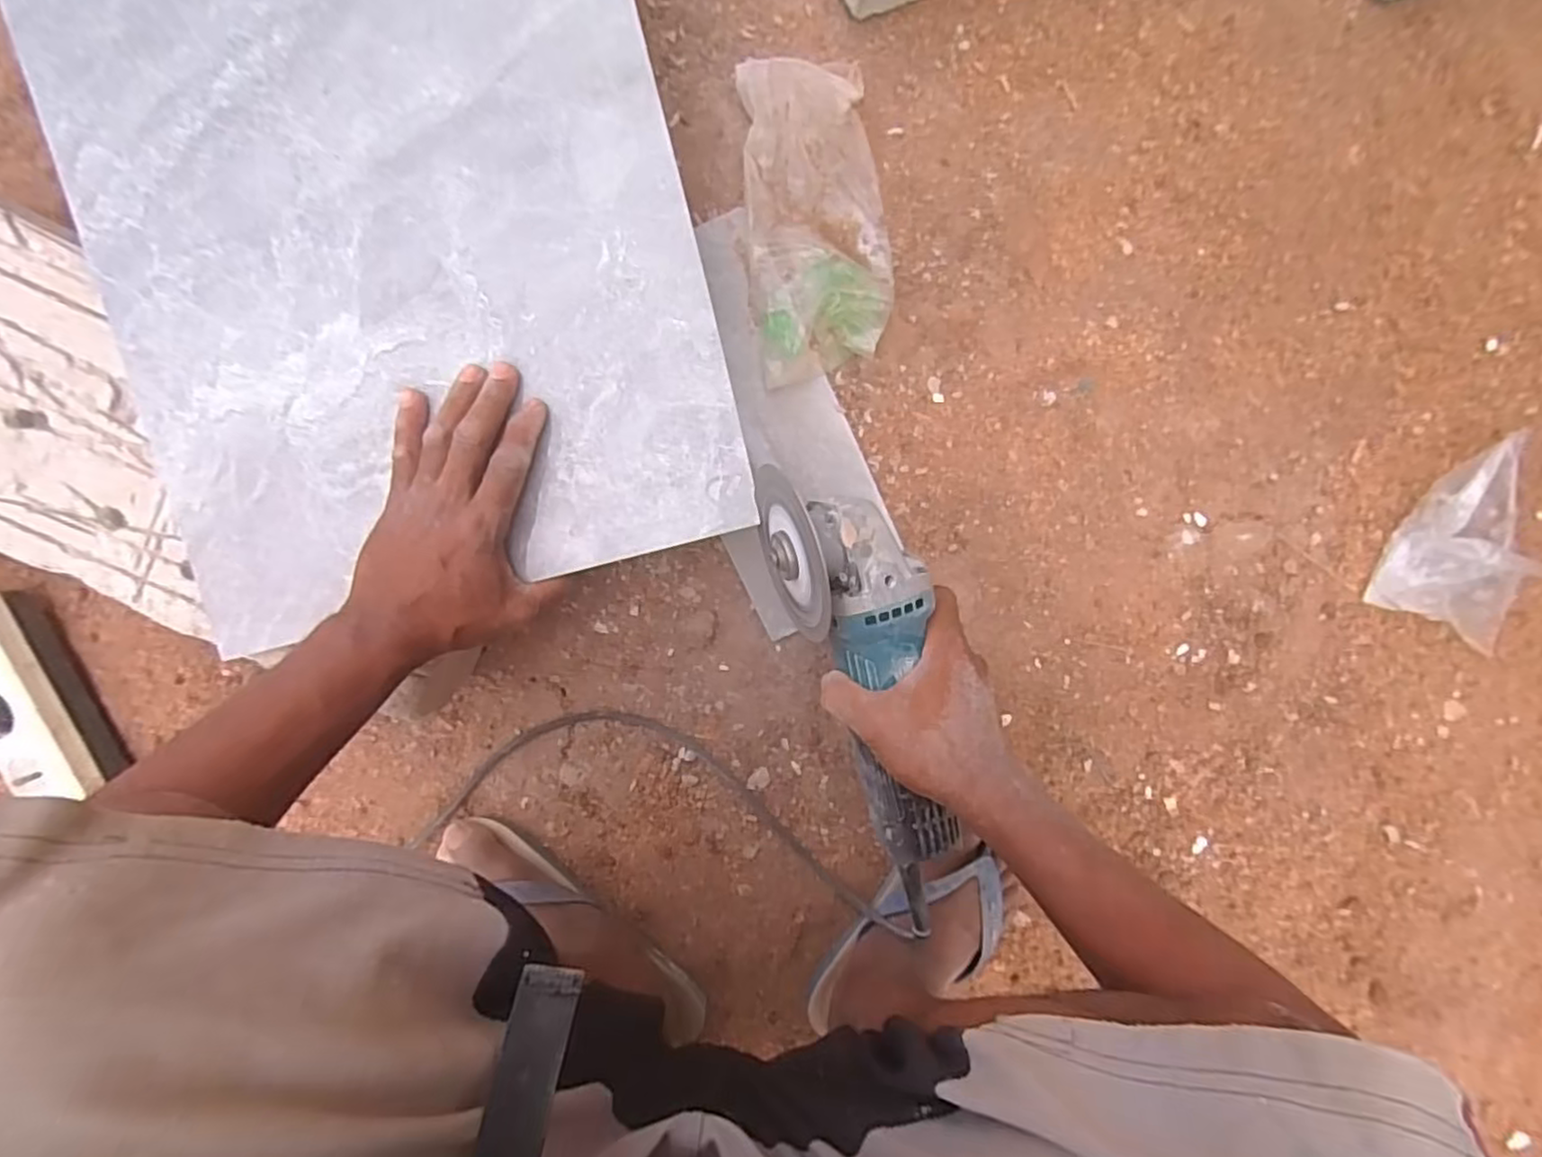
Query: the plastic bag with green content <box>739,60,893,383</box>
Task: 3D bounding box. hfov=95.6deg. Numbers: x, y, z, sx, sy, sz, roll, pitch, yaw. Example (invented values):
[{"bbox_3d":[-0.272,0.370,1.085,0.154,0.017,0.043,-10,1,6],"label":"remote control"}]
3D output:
[{"bbox_3d":[0.037,-0.253,0.507,0.105,0.034,0.204,-4,95,-4],"label":"plastic bag with green content"}]

